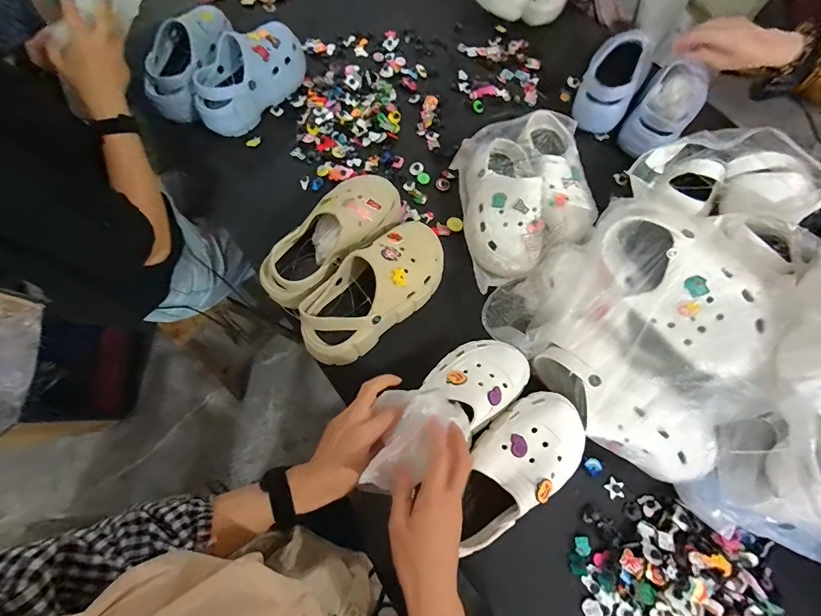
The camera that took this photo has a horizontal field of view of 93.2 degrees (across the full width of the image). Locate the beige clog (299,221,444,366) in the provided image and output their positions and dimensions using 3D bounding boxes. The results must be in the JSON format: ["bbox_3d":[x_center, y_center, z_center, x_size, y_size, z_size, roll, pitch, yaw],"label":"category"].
[{"bbox_3d":[-0.052,-0.027,0.598,0.255,0.105,0.109,-38,75,-16],"label":"beige clog"}]

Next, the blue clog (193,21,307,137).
[{"bbox_3d":[-0.310,-0.449,0.757,0.105,0.119,0.247,33,71,10],"label":"blue clog"}]

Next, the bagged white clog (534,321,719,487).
[{"bbox_3d":[0.279,0.132,0.516,0.239,0.082,0.101,43,73,13],"label":"bagged white clog"}]

